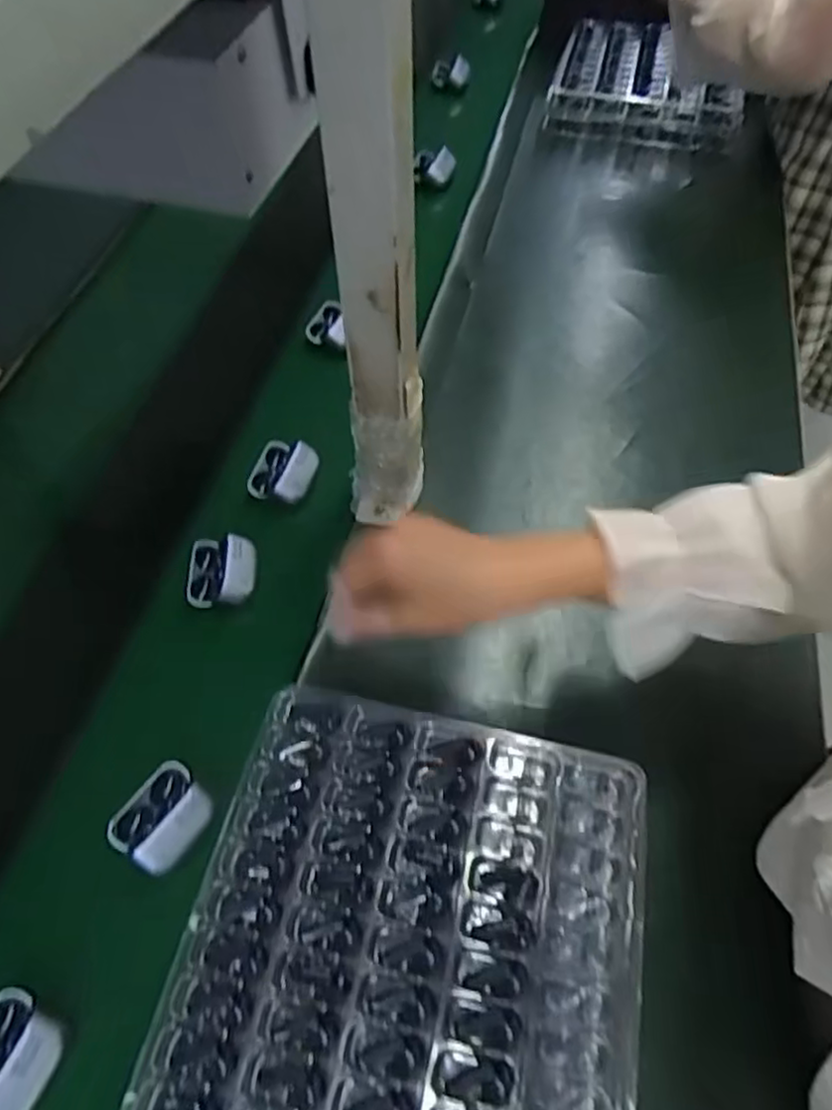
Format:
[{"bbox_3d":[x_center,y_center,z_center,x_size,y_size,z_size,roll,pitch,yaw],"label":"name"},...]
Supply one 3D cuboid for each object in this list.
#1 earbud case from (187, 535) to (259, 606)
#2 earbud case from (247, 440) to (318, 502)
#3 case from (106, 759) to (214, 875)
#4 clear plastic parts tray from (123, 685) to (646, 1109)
[{"bbox_3d":[-0.162,0.008,0.572,0.057,0.026,0.061,-5,56,-4],"label":"earbud case"},{"bbox_3d":[-0.122,-0.078,0.634,0.057,0.022,0.061,16,57,10],"label":"earbud case"},{"bbox_3d":[-0.171,0.176,0.465,0.057,0.018,0.062,30,60,18],"label":"case"},{"bbox_3d":[0.000,0.220,0.402,0.252,0.023,0.250,11,56,7],"label":"clear plastic parts tray"}]

